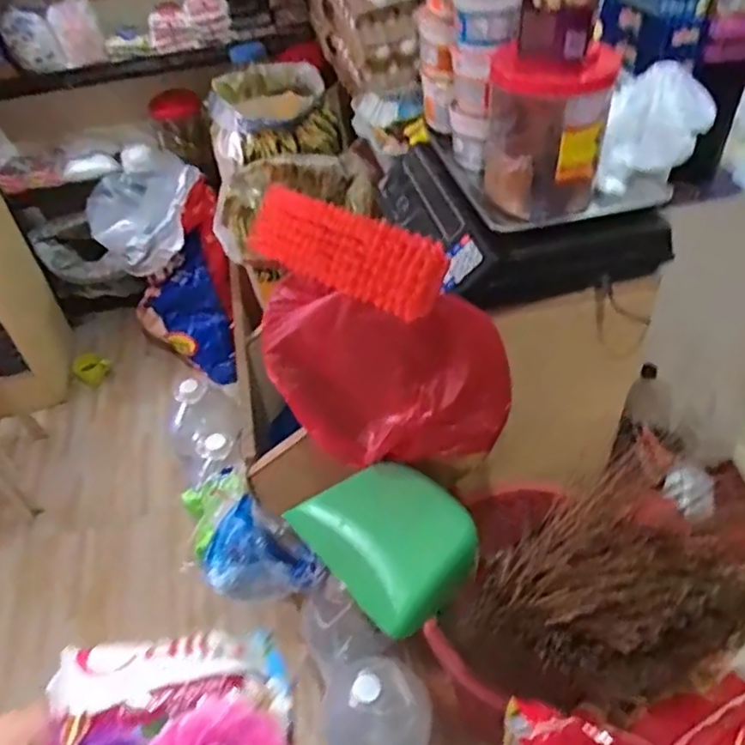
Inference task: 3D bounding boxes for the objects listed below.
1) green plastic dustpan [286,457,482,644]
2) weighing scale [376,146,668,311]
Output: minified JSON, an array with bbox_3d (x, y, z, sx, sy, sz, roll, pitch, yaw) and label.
[{"bbox_3d":[0.021,0.196,0.812,0.165,0.052,0.215,-32,50,-23],"label":"green plastic dustpan"},{"bbox_3d":[0.197,-0.248,0.924,0.305,0.110,0.349,-16,46,-9],"label":"weighing scale"}]

